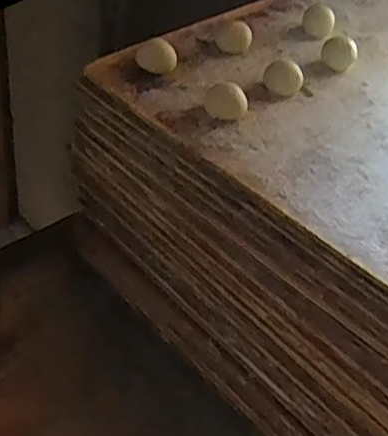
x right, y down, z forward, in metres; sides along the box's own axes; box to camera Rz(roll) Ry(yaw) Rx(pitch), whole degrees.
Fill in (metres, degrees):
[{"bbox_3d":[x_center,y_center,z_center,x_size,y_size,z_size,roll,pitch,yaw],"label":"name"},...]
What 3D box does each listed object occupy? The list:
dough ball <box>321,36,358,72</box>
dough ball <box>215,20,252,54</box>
[{"bbox_3d":[0.137,-0.154,0.569,0.032,0.020,0.033,17,44,8],"label":"dough ball"},{"bbox_3d":[0.038,-0.171,0.566,0.032,0.022,0.028,10,44,1],"label":"dough ball"}]

